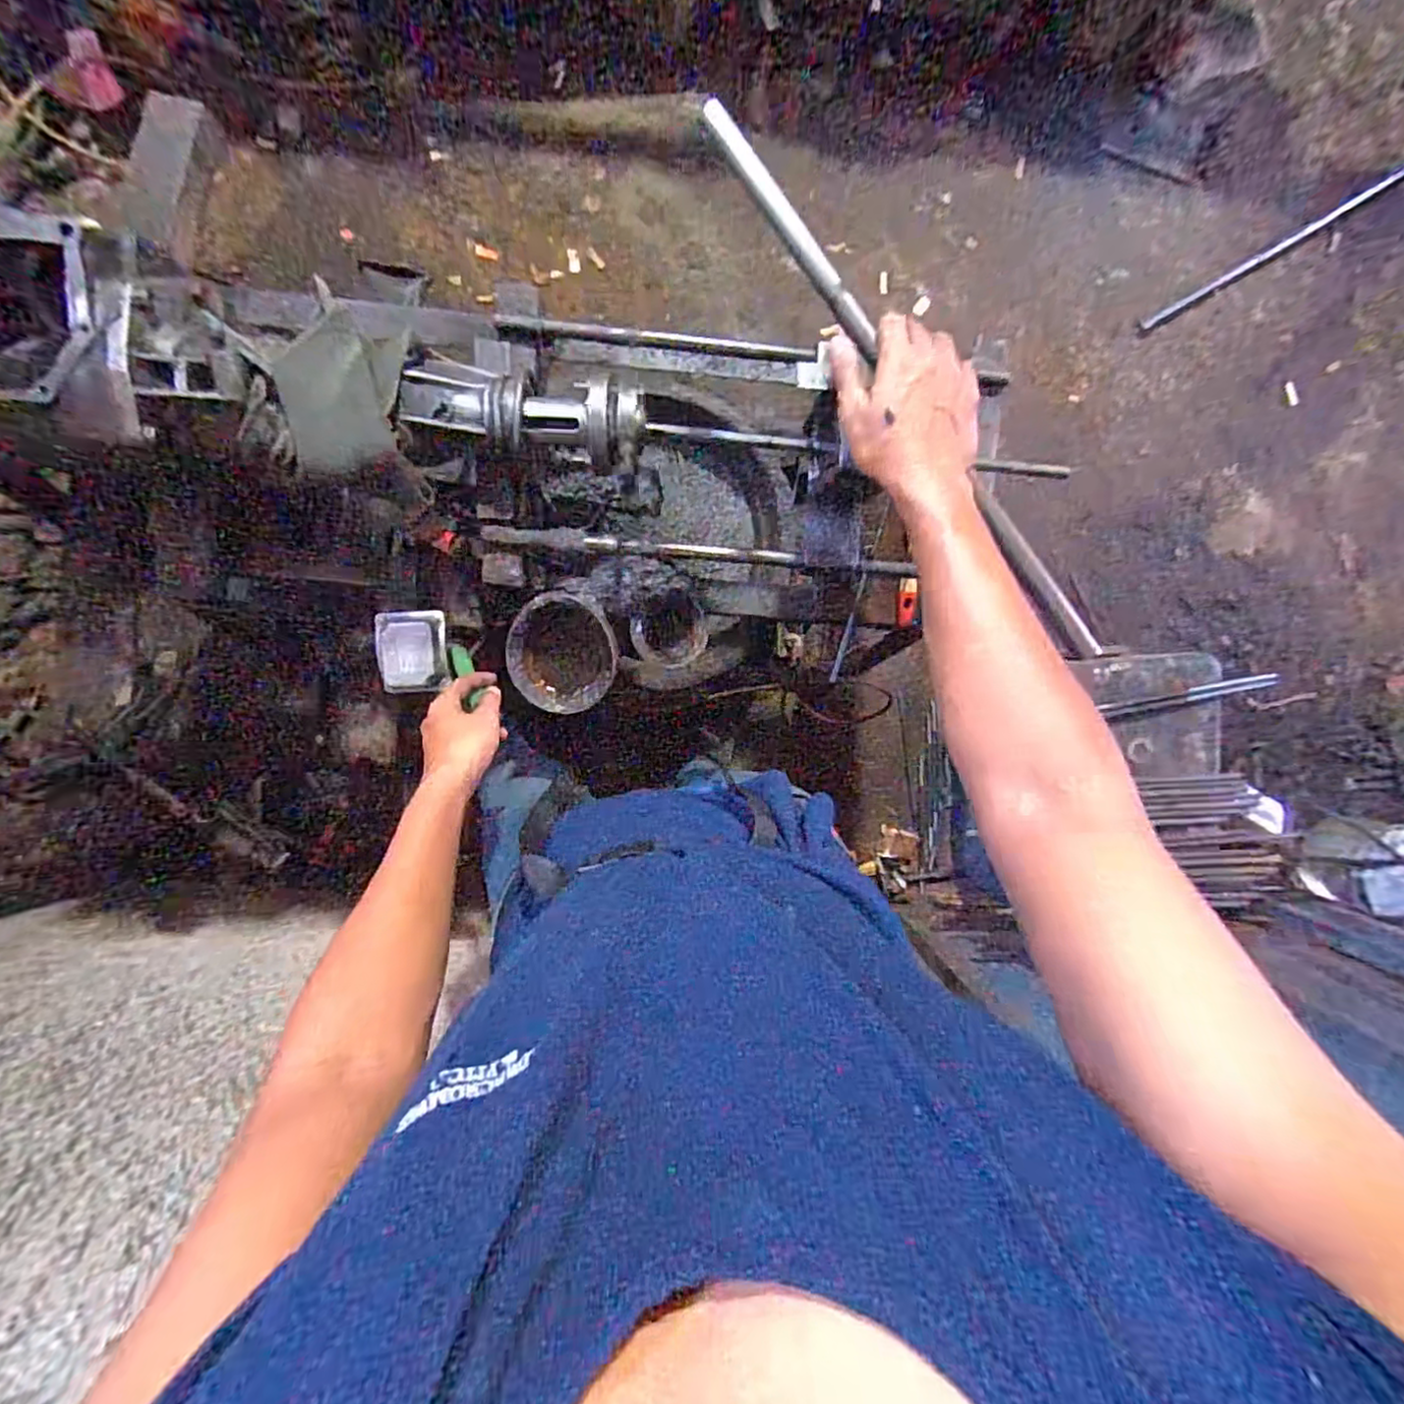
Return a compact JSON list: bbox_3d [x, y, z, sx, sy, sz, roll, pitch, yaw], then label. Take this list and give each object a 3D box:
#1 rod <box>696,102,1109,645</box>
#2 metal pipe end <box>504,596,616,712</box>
[{"bbox_3d":[0.155,-0.221,0.473,0.015,0.016,0.470,-40,97,-3],"label":"rod"},{"bbox_3d":[-0.150,-0.058,0.719,0.127,0.060,0.127,0,113,-1],"label":"metal pipe end"}]

